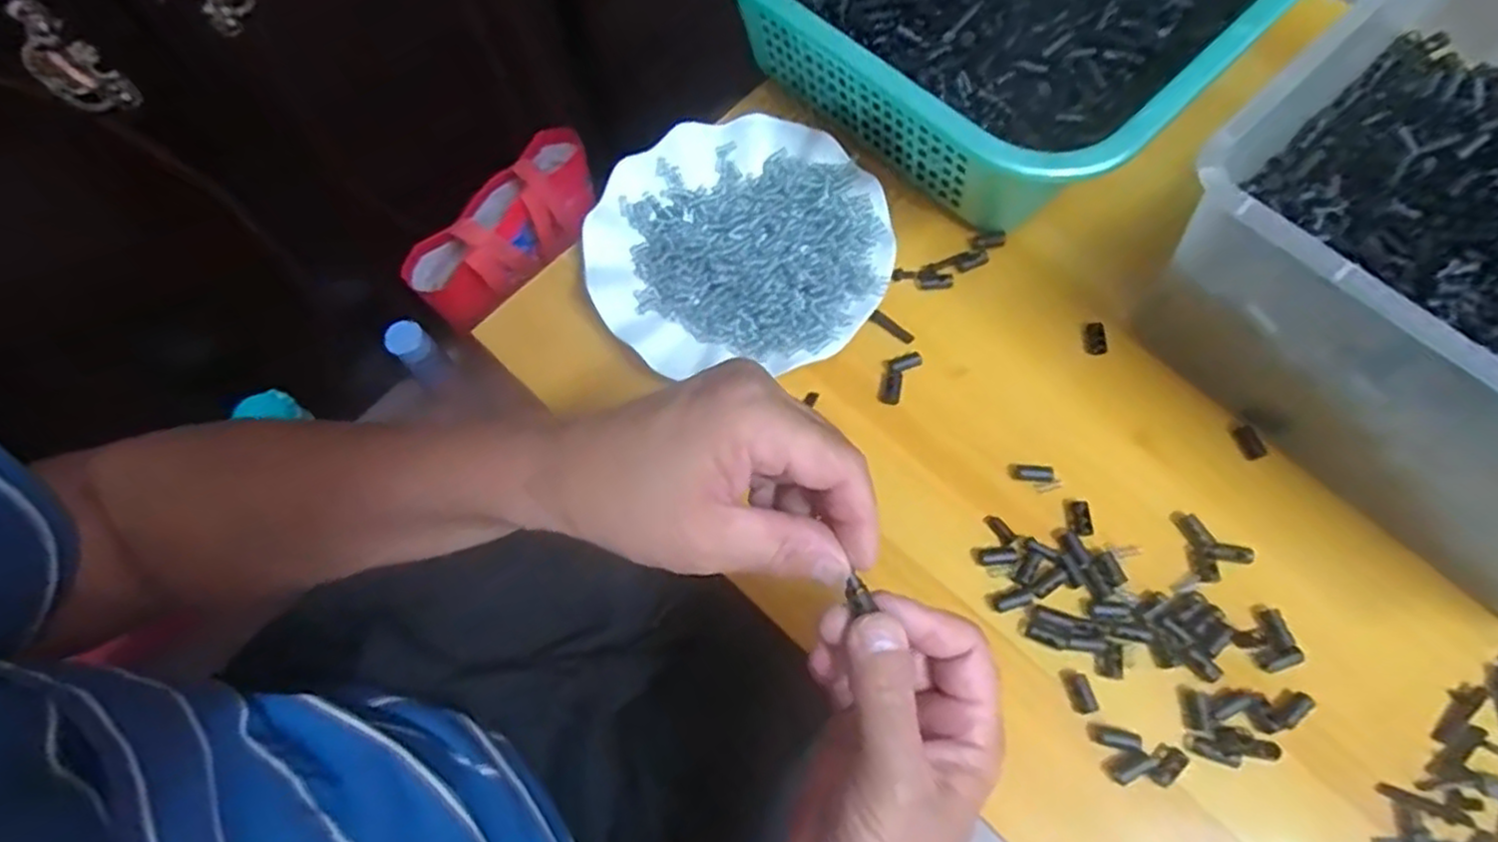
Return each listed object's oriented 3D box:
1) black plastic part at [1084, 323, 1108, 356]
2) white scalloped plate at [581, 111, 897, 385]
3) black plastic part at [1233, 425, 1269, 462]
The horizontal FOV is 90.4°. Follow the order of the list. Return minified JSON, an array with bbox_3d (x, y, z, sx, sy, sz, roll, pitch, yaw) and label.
[{"bbox_3d":[0.202,-0.048,0.434,0.011,0.007,0.018,-4,69,0],"label":"black plastic part"},{"bbox_3d":[-0.007,-0.106,0.457,0.178,0.019,0.177,-1,69,2],"label":"white scalloped plate"},{"bbox_3d":[0.278,0.012,0.413,0.009,0.008,0.019,-24,70,-7],"label":"black plastic part"}]

